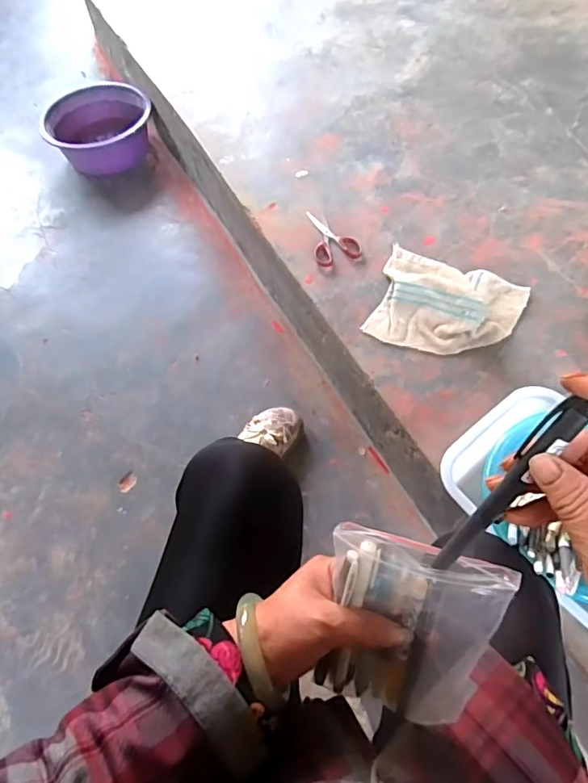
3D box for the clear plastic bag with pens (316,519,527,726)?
[{"bbox_3d":[0.076,0.170,0.347,0.107,0.158,0.015,11,27,13],"label":"clear plastic bag with pens"}]

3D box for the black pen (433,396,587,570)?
[{"bbox_3d":[0.114,0.056,0.275,0.016,0.134,0.007,39,37,22],"label":"black pen"}]

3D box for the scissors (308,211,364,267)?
[{"bbox_3d":[0.075,-0.292,0.943,0.084,0.007,0.140,-9,60,-2],"label":"scissors"}]

